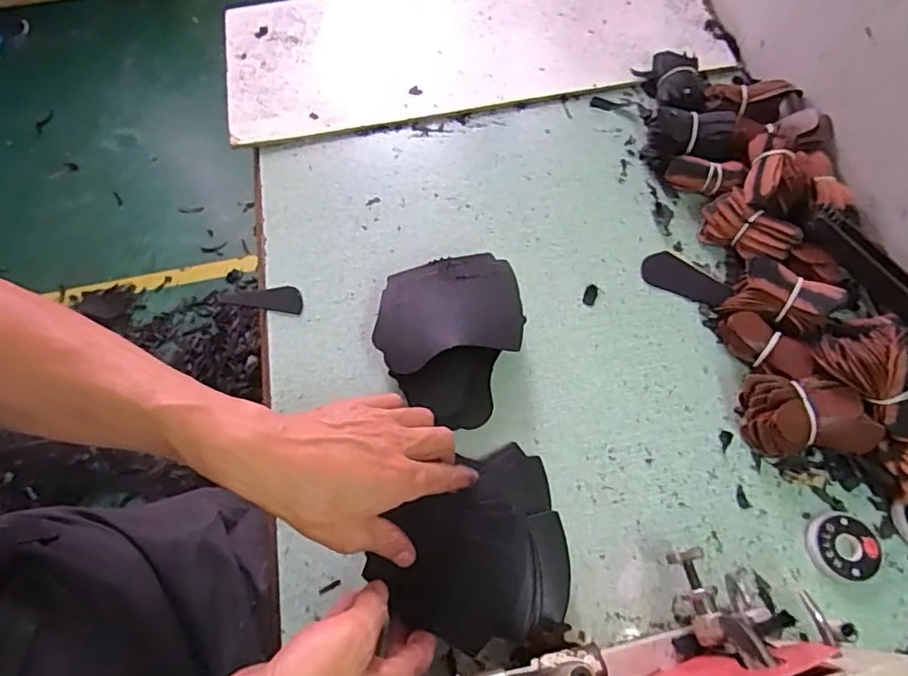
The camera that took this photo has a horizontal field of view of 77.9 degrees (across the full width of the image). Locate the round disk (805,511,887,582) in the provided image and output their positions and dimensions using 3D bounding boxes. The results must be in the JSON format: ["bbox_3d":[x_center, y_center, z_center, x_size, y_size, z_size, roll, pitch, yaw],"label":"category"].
[{"bbox_3d":[0.293,0.156,0.416,0.054,0.010,0.046,12,68,7],"label":"round disk"}]

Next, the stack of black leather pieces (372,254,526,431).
[{"bbox_3d":[-0.006,0.000,0.475,0.117,0.052,0.143,6,67,4],"label":"stack of black leather pieces"}]

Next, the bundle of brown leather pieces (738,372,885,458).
[{"bbox_3d":[0.275,0.061,0.444,0.085,0.044,0.061,1,67,2],"label":"bundle of brown leather pieces"}]

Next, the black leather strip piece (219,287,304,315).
[{"bbox_3d":[-0.176,-0.037,0.520,0.075,0.007,0.025,8,70,3],"label":"black leather strip piece"}]

